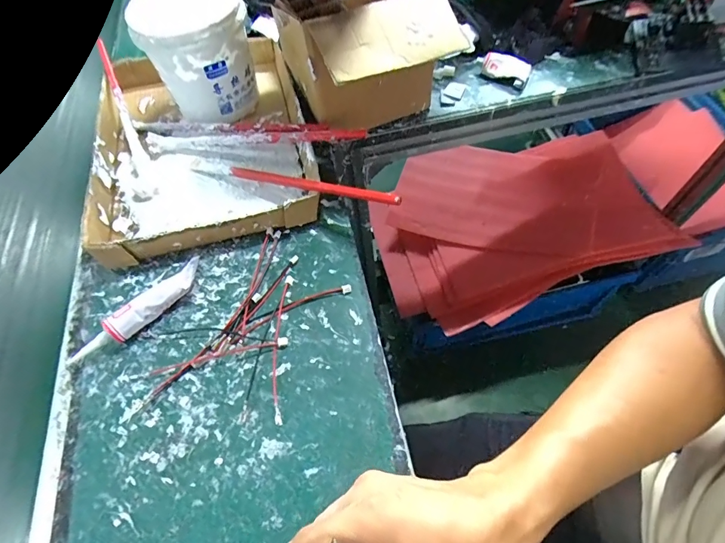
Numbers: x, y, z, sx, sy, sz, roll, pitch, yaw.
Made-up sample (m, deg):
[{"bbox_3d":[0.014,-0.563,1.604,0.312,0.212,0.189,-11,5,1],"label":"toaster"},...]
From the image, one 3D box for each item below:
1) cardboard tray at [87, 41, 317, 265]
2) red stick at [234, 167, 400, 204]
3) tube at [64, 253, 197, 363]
[{"bbox_3d":[-0.204,-0.186,0.499,0.247,0.034,0.369,-16,60,-5],"label":"cardboard tray"},{"bbox_3d":[-0.056,-0.088,0.411,0.204,0.011,0.009,15,62,26],"label":"red stick"},{"bbox_3d":[-0.201,0.039,0.370,0.132,0.027,0.025,-38,64,-16],"label":"tube"}]

